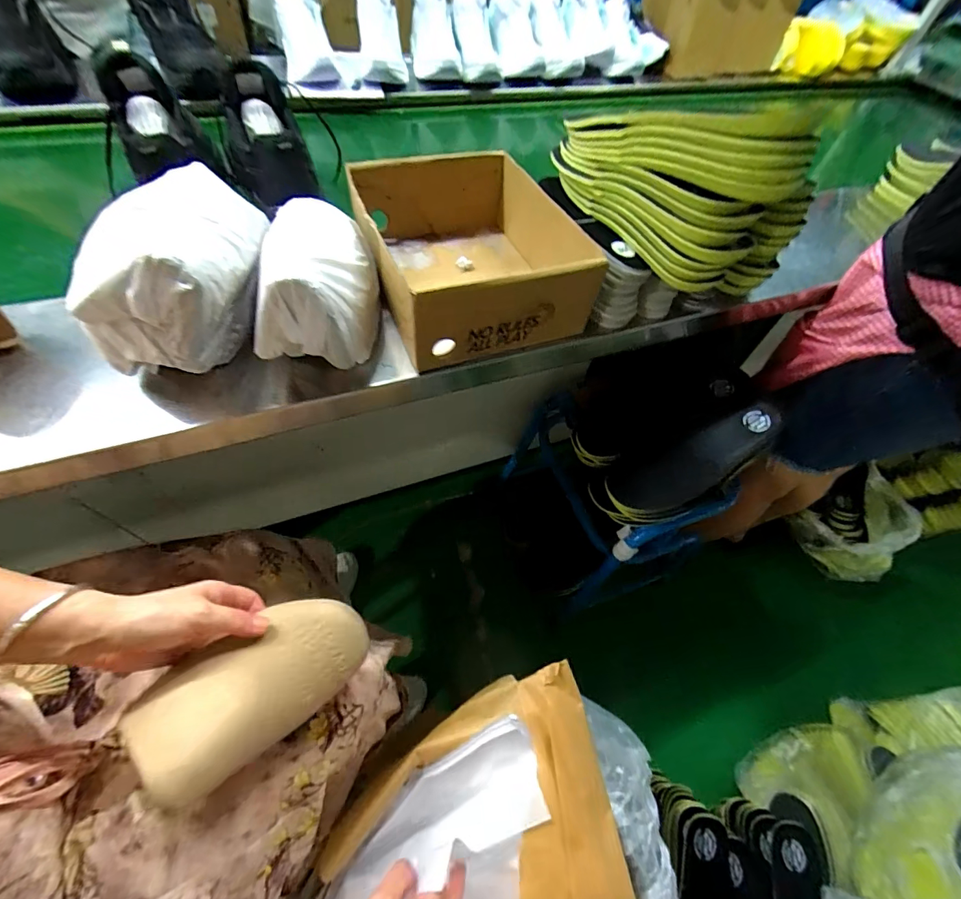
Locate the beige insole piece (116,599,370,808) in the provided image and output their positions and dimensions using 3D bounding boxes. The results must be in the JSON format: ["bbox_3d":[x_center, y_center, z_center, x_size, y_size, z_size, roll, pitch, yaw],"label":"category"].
[{"bbox_3d":[-0.194,0.200,0.363,0.095,0.038,0.178,43,38,20],"label":"beige insole piece"}]

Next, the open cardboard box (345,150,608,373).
[{"bbox_3d":[-0.023,-0.243,0.508,0.231,0.103,0.272,-16,60,-15],"label":"open cardboard box"}]

